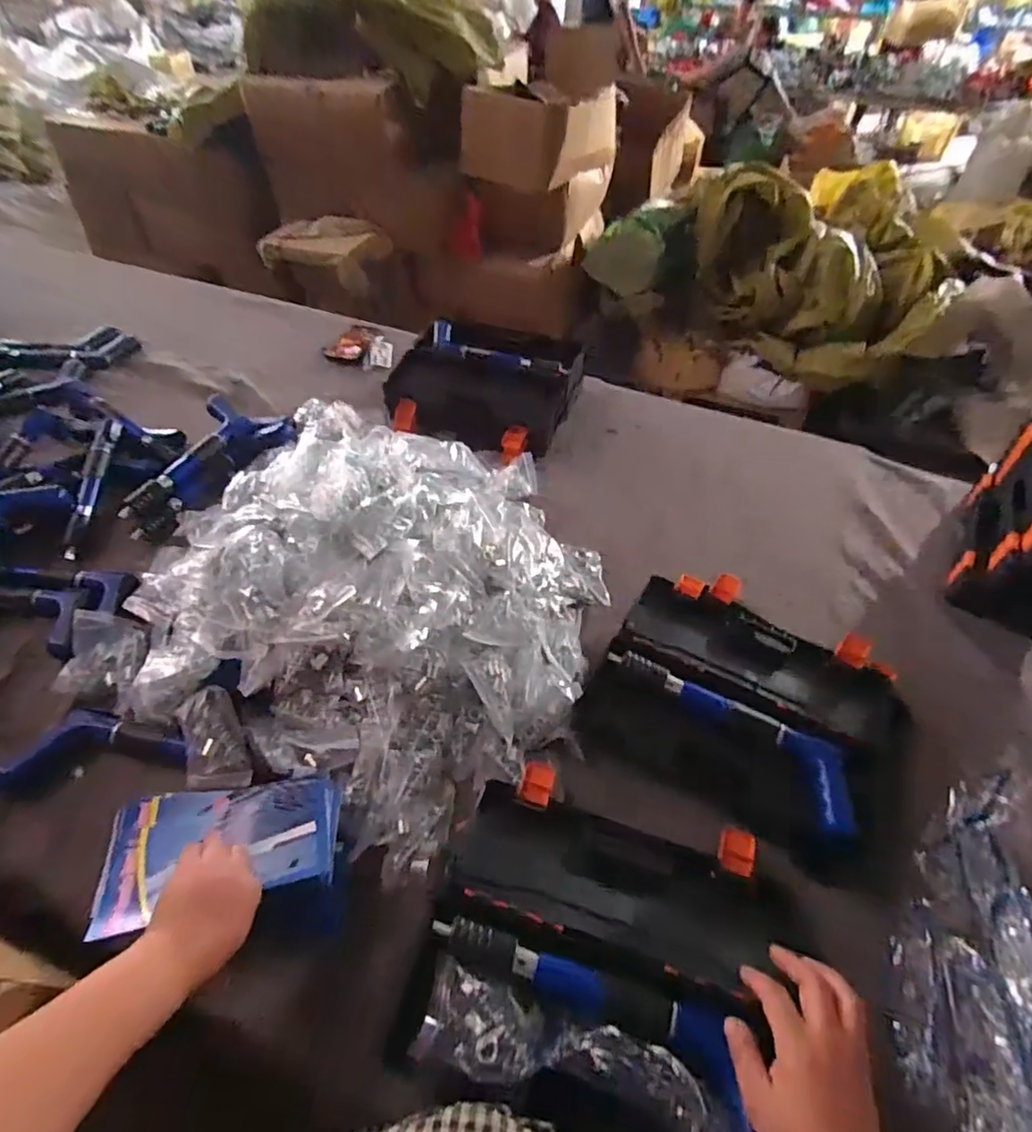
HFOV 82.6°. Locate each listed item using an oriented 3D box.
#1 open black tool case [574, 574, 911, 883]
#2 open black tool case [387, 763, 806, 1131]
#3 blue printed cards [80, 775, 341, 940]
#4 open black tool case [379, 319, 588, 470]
[{"bbox_3d":[0.306,0.157,0.772,0.360,0.079,0.359,23,52,18],"label":"open black tool case"},{"bbox_3d":[0.091,0.362,0.560,0.333,0.093,0.278,15,50,12],"label":"open black tool case"},{"bbox_3d":[-0.298,0.284,0.598,0.222,0.029,0.125,-7,49,-10],"label":"blue printed cards"},{"bbox_3d":[-0.065,-0.376,1.192,0.350,0.123,0.326,20,51,15],"label":"open black tool case"}]

